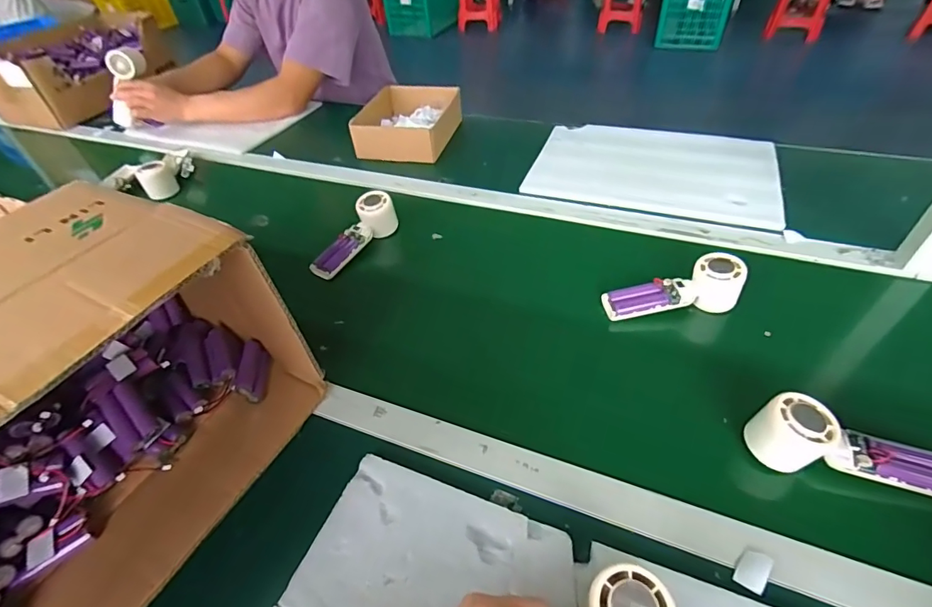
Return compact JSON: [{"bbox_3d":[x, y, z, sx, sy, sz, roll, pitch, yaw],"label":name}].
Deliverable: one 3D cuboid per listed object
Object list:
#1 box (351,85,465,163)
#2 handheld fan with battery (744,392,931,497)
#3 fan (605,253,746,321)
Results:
[{"bbox_3d":[-0.120,-0.375,0.940,0.179,0.068,0.207,9,48,14],"label":"box"},{"bbox_3d":[0.348,0.127,0.402,0.158,0.051,0.048,11,48,15],"label":"handheld fan with battery"},{"bbox_3d":[0.256,-0.019,0.563,0.157,0.058,0.049,-5,46,0],"label":"fan"}]

